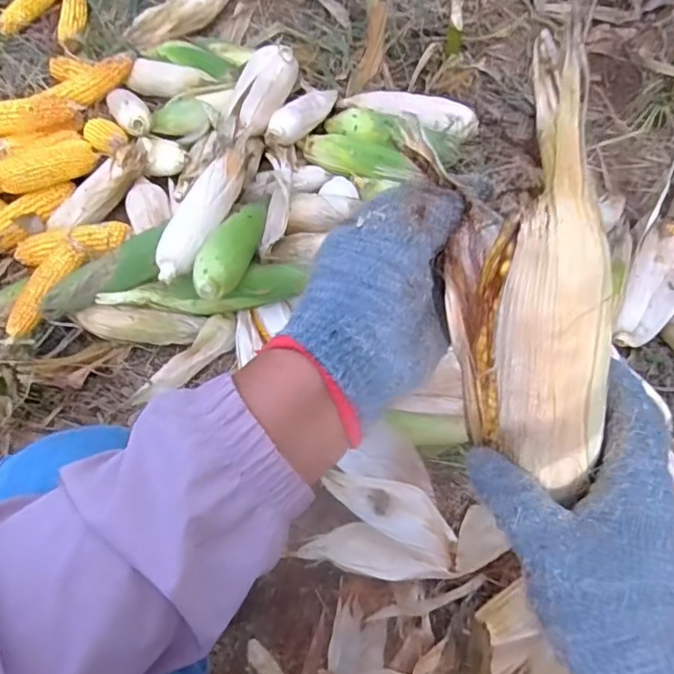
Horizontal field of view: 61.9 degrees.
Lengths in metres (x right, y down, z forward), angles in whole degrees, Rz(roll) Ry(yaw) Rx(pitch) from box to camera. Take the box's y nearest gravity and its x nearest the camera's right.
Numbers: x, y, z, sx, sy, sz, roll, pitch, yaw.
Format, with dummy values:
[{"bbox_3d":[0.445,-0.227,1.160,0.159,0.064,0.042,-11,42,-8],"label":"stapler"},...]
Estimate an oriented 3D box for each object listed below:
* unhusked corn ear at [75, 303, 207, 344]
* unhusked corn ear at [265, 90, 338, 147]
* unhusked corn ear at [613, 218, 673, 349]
[{"bbox_3d":[-0.304,-0.019,0.863,0.195,0.043,0.042,5,69,8],"label":"unhusked corn ear"},{"bbox_3d":[-0.067,-0.395,1.012,0.059,0.045,0.204,26,50,14],"label":"unhusked corn ear"},{"bbox_3d":[0.494,-0.091,0.865,0.101,0.049,0.259,32,75,17],"label":"unhusked corn ear"}]

